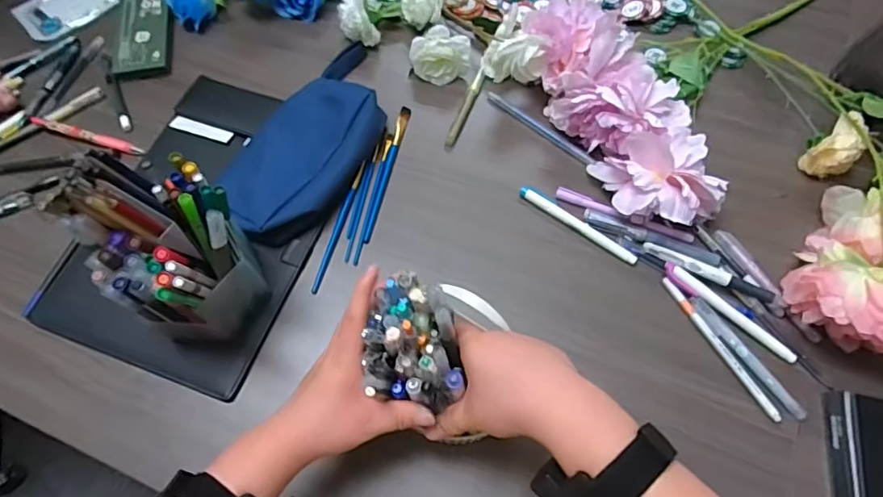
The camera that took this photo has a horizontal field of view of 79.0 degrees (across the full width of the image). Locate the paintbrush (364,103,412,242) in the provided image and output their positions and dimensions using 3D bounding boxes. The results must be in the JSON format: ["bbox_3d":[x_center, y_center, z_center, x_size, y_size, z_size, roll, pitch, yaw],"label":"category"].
[{"bbox_3d":[-0.059,-0.087,0.598,0.011,0.012,0.176,10,65,7],"label":"paintbrush"}]

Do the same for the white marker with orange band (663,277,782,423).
[{"bbox_3d":[0.259,0.091,0.500,0.008,0.006,0.153,-28,67,-11],"label":"white marker with orange band"}]

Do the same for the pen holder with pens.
[{"bbox_3d":[-0.223,0.009,0.458,0.103,0.174,0.102,0,64,0],"label":"pen holder with pens"}]

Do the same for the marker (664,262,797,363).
[{"bbox_3d":[0.273,0.060,0.510,0.137,0.007,0.017,38,72,18],"label":"marker"}]

